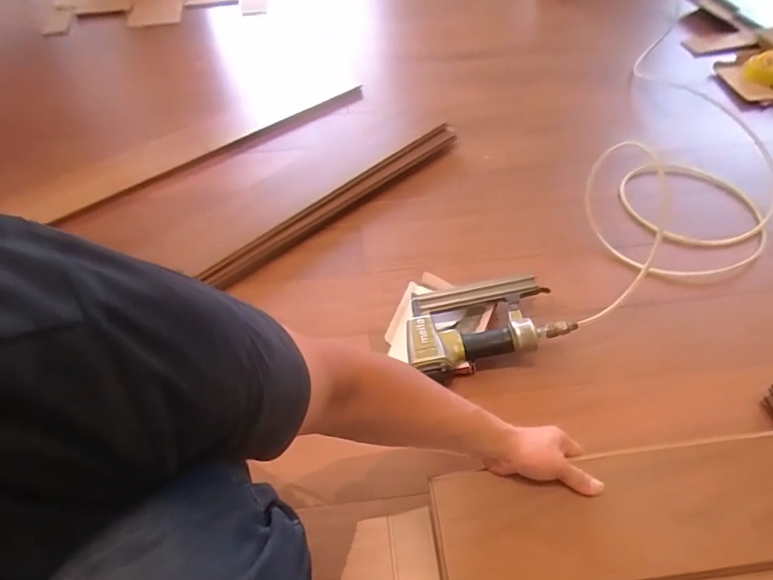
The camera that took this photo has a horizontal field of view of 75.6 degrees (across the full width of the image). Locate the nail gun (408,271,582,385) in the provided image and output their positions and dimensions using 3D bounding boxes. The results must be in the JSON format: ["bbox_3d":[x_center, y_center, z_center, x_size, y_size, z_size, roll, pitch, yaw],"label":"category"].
[{"bbox_3d":[0.149,0.048,0.811,0.258,0.066,0.166,-11,51,-9],"label":"nail gun"}]

